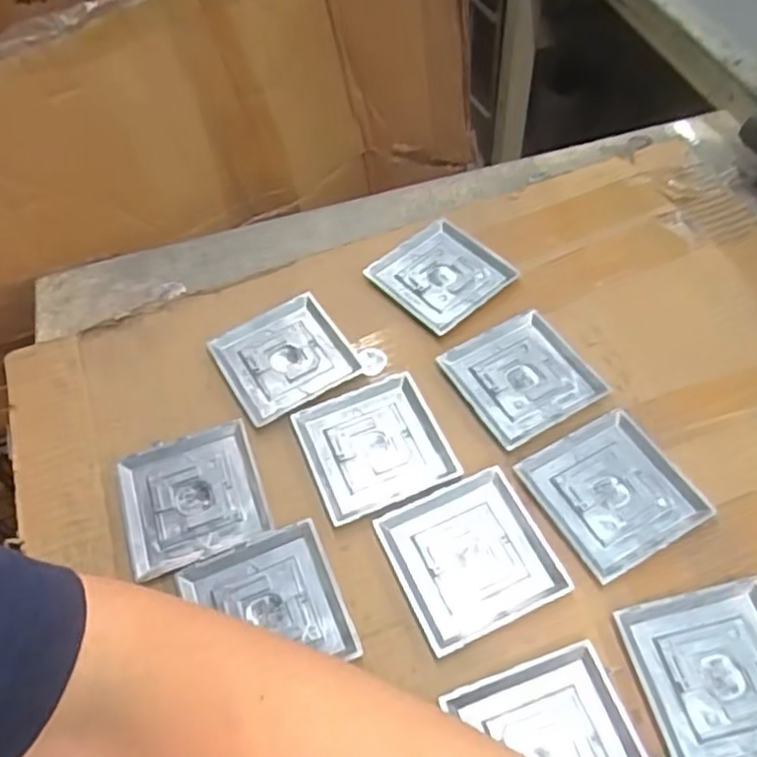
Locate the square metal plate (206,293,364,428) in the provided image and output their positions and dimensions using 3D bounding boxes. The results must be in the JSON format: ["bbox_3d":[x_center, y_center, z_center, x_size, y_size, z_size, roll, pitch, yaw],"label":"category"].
[{"bbox_3d":[-0.071,-0.016,0.514,0.090,0.006,0.086,-28,58,-14],"label":"square metal plate"}]

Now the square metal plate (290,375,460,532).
[{"bbox_3d":[-0.003,0.045,0.465,0.091,0.004,0.090,-21,56,-9],"label":"square metal plate"}]

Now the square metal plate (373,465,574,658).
[{"bbox_3d":[0.057,0.109,0.419,0.090,0.009,0.090,-22,57,-10],"label":"square metal plate"}]

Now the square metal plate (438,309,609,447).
[{"bbox_3d":[0.104,-0.002,0.493,0.090,0.004,0.088,-27,58,-13],"label":"square metal plate"}]

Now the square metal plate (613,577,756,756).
[{"bbox_3d":[0.189,0.163,0.374,0.089,0.005,0.089,-12,55,-4],"label":"square metal plate"}]

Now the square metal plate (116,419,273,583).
[{"bbox_3d":[-0.126,0.078,0.457,0.091,0.004,0.091,-19,56,-8],"label":"square metal plate"}]

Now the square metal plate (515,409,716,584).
[{"bbox_3d":[0.151,0.071,0.438,0.090,0.004,0.089,-26,58,-13],"label":"square metal plate"}]

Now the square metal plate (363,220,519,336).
[{"bbox_3d":[0.050,-0.086,0.552,0.090,0.008,0.090,-38,61,-20],"label":"square metal plate"}]

